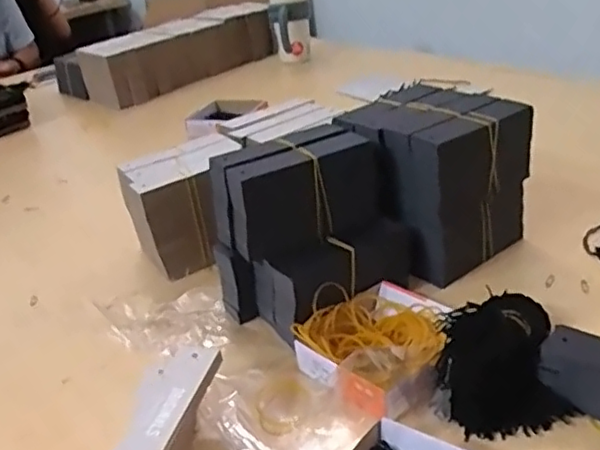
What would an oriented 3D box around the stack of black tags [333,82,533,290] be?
[{"bbox_3d":[0.130,-0.042,0.633,0.138,0.149,0.129,-24,32,-28],"label":"stack of black tags"}]

